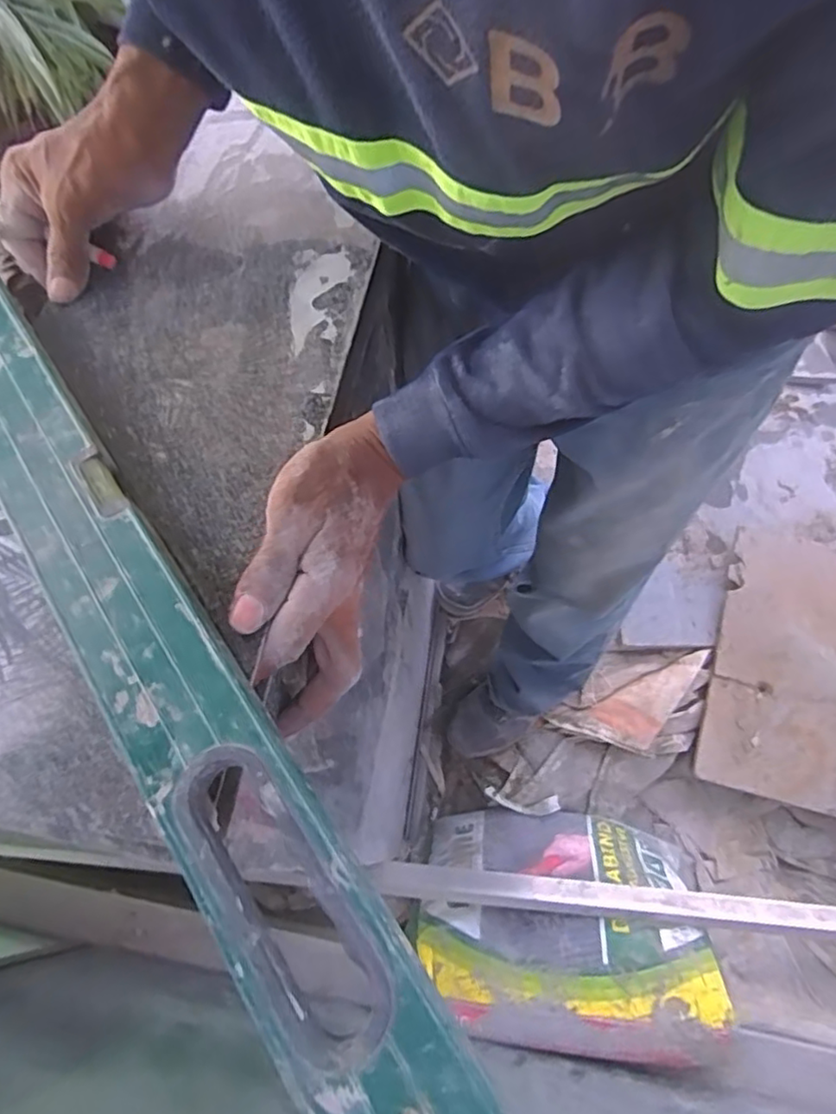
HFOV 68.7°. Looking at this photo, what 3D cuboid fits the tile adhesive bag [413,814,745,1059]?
[{"bbox_3d":[0.219,0.556,0.942,0.453,0.174,0.305,4,65,6],"label":"tile adhesive bag"}]

